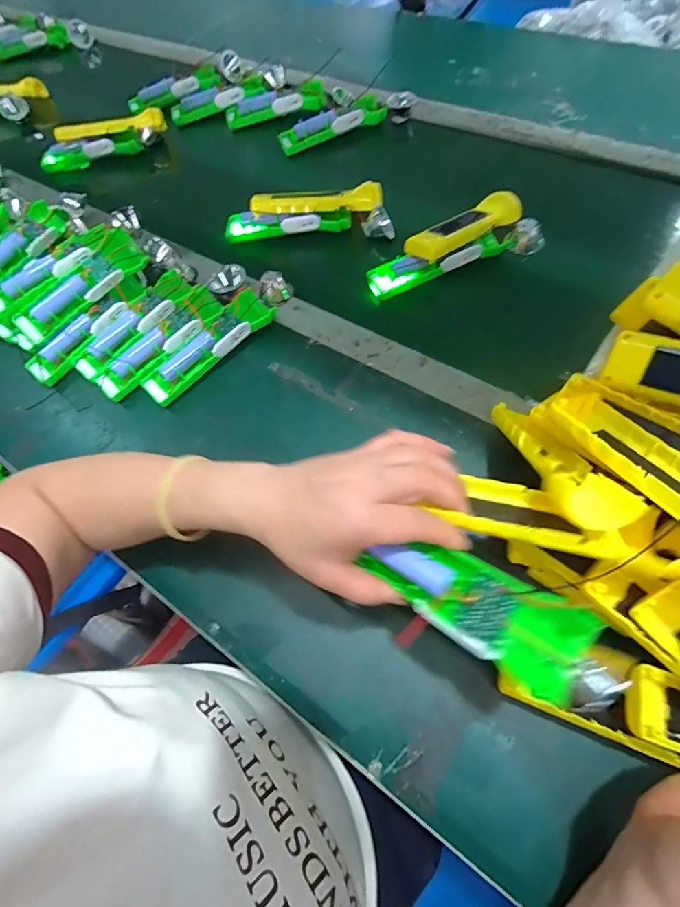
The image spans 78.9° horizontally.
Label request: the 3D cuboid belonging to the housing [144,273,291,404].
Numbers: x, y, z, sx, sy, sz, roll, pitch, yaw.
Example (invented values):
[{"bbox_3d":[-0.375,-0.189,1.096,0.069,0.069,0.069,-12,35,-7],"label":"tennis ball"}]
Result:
[{"bbox_3d":[-0.128,-0.136,0.468,0.047,0.033,0.212,39,75,22],"label":"housing"}]

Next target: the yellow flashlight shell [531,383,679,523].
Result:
[{"bbox_3d":[0.198,0.013,0.259,0.055,0.028,0.175,-24,46,-9],"label":"yellow flashlight shell"}]

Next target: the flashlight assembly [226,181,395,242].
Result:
[{"bbox_3d":[-0.043,-0.318,0.549,0.222,0.053,0.066,2,64,8],"label":"flashlight assembly"}]

